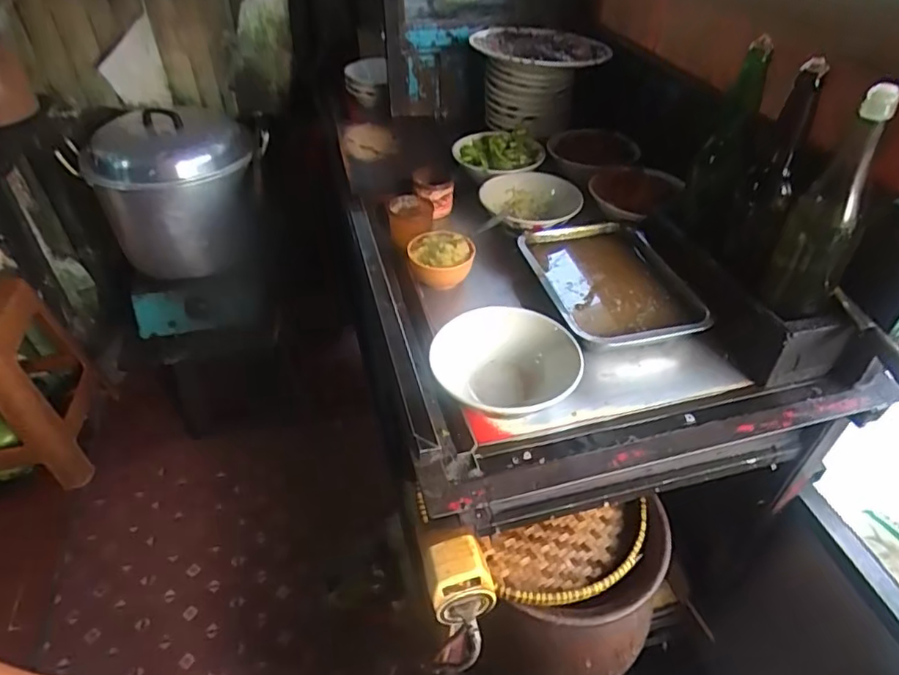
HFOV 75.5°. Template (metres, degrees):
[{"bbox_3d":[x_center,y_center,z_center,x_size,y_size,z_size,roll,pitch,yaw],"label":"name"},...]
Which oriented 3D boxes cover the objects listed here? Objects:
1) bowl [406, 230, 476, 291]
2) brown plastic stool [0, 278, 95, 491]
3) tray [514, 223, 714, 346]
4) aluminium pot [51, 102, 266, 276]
[{"bbox_3d":[-0.011,-0.105,0.776,0.085,0.055,0.075,0,44,-1],"label":"bowl"},{"bbox_3d":[-1.127,0.120,1.456,0.335,0.463,0.340,-3,44,-5],"label":"brown plastic stool"},{"bbox_3d":[0.215,-0.075,0.757,0.192,0.034,0.223,-10,45,-11],"label":"tray"},{"bbox_3d":[-0.616,-0.337,1.338,0.397,0.302,0.294,-18,47,-19],"label":"aluminium pot"}]

